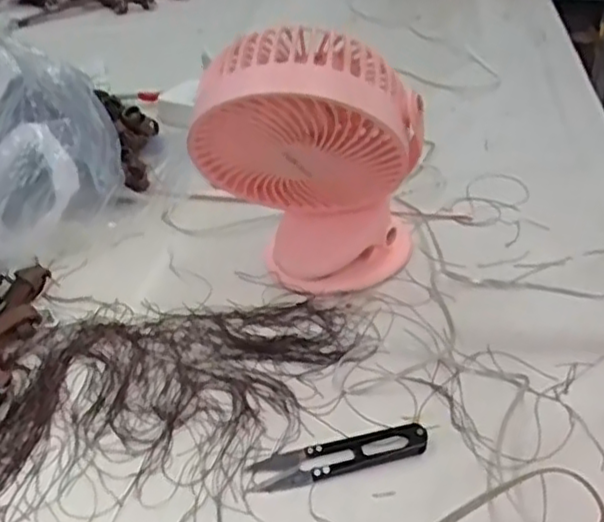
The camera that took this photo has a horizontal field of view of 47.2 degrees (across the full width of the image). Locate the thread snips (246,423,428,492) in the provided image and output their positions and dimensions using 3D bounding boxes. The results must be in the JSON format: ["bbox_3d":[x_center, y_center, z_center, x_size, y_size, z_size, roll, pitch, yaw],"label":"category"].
[{"bbox_3d":[0.021,0.109,0.389,0.100,0.008,0.025,-8,38,-11],"label":"thread snips"}]

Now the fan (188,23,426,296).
[{"bbox_3d":[0.005,-0.062,0.456,0.140,0.179,0.092,3,37,4],"label":"fan"}]

